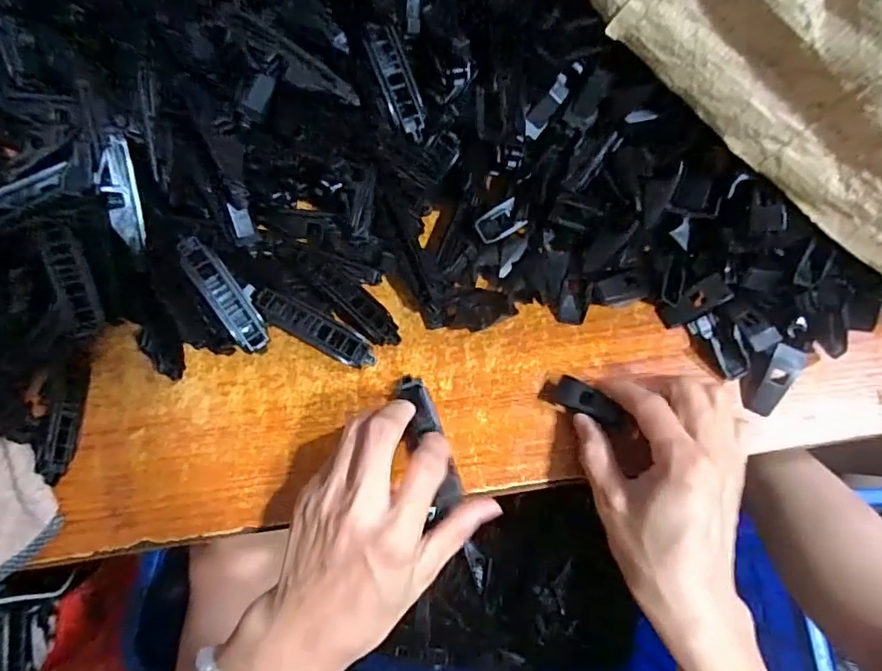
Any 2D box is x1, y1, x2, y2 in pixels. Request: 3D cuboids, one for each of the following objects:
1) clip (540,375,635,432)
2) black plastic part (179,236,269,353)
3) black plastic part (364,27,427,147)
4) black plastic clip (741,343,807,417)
[{"bbox_3d":[0.085,0.039,0.327,0.055,0.010,0.017,25,73,28],"label":"clip"},{"bbox_3d":[-0.128,-0.026,0.336,0.023,0.010,0.075,-35,103,-10],"label":"black plastic part"},{"bbox_3d":[-0.024,-0.142,0.319,0.020,0.004,0.062,-23,104,-6],"label":"black plastic part"},{"bbox_3d":[0.193,0.025,0.330,0.021,0.018,0.039,32,75,11],"label":"black plastic clip"}]

